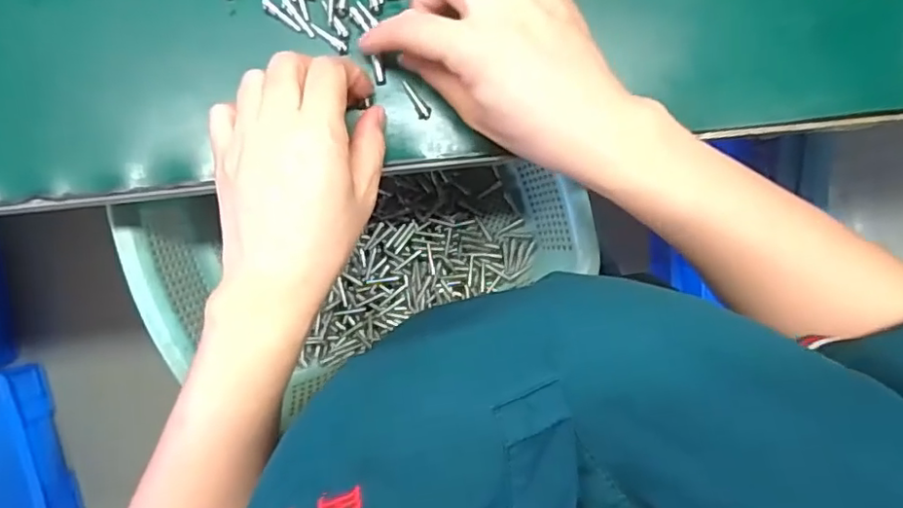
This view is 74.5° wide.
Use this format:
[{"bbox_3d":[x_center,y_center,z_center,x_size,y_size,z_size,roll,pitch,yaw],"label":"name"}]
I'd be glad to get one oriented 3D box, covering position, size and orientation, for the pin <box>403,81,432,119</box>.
[{"bbox_3d":[-0.021,-0.087,0.335,0.007,0.005,0.024,-36,96,-2],"label":"pin"}]

